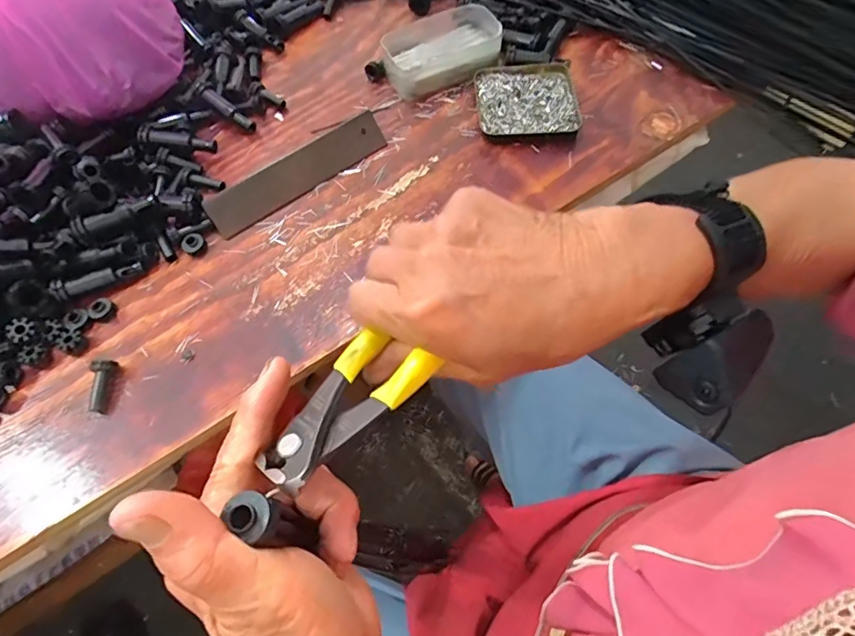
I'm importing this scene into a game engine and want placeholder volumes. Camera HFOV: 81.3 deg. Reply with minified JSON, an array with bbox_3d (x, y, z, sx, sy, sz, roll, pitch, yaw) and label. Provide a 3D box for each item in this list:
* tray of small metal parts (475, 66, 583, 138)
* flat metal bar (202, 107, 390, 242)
[{"bbox_3d":[0.097,-0.213,0.493,0.095,0.022,0.088,-2,62,2],"label":"tray of small metal parts"},{"bbox_3d":[-0.118,-0.134,0.457,0.176,0.007,0.036,-36,110,-13],"label":"flat metal bar"}]

